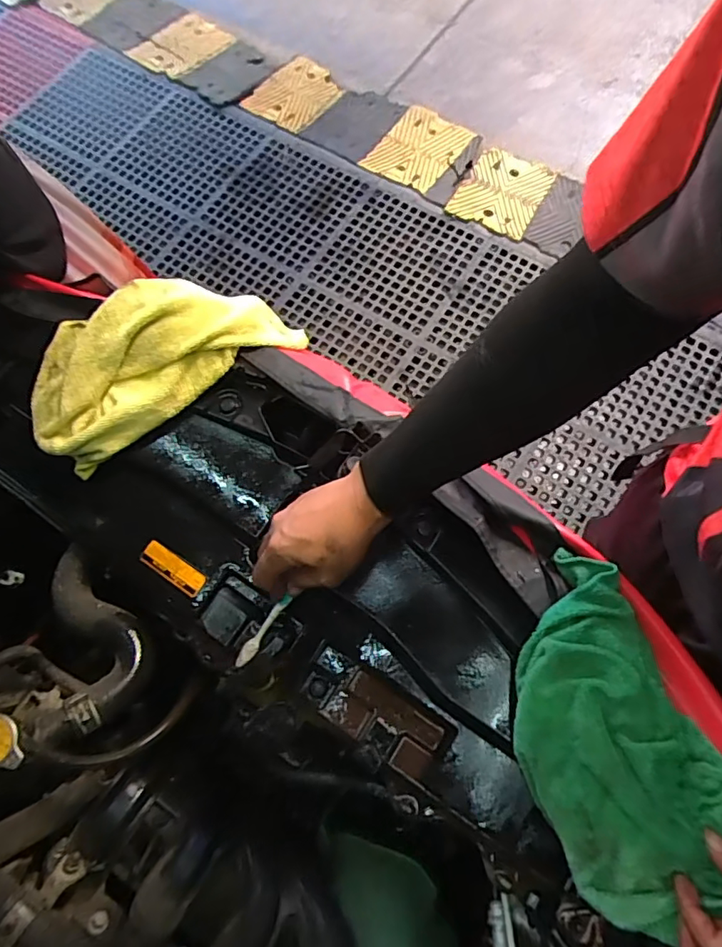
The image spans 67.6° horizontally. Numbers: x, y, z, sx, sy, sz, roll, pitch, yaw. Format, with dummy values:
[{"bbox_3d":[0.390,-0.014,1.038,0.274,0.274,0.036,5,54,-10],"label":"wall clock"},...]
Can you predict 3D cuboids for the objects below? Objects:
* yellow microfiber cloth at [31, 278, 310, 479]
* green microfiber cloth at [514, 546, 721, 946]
[{"bbox_3d":[-0.228,-0.132,0.600,0.312,0.070,0.143,-34,73,-9],"label":"yellow microfiber cloth"},{"bbox_3d":[0.207,0.220,0.460,0.138,0.063,0.268,-22,72,-5],"label":"green microfiber cloth"}]

